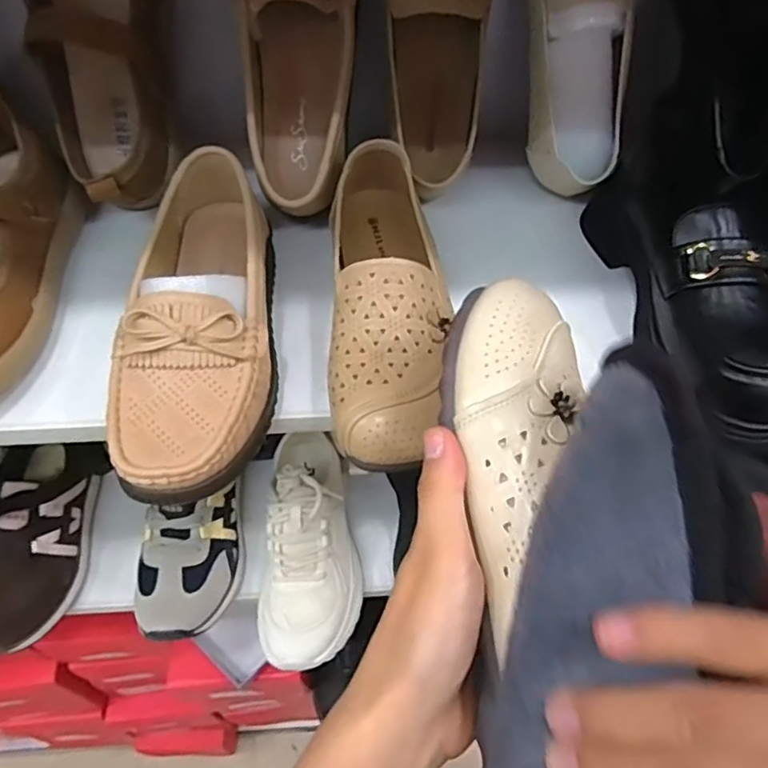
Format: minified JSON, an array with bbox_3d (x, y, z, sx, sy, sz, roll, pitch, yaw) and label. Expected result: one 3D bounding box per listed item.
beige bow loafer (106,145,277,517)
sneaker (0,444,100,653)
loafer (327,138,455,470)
[{"bbox_3d":[-0.109,-0.049,0.373,0.079,0.072,0.242,-1,52,-3],"label":"beige bow loafer"},{"bbox_3d":[-0.343,0.141,0.600,0.091,0.088,0.211,-1,52,-3],"label":"sneaker"},{"bbox_3d":[0.002,-0.067,0.382,0.070,0.056,0.243,-1,52,-3],"label":"loafer"}]

